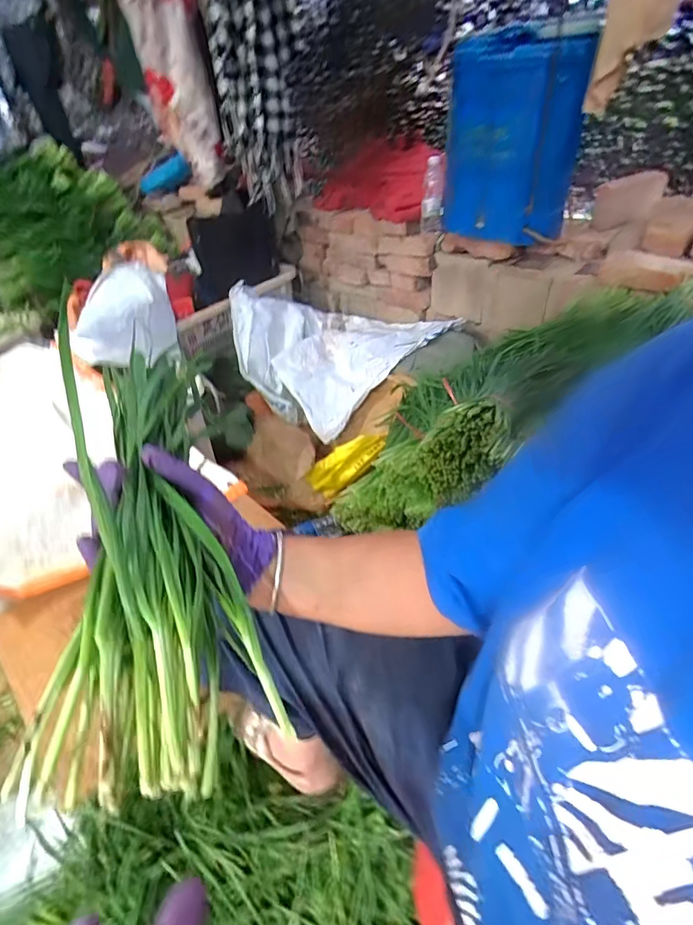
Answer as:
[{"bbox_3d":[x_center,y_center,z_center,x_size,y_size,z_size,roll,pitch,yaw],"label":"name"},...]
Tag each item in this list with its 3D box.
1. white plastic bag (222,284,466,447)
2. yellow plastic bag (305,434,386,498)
[{"bbox_3d":[-0.058,-0.422,1.540,0.611,0.216,0.598,-30,47,-25],"label":"white plastic bag"},{"bbox_3d":[0.004,0.002,1.122,0.226,0.091,0.050,-36,38,19],"label":"yellow plastic bag"}]

